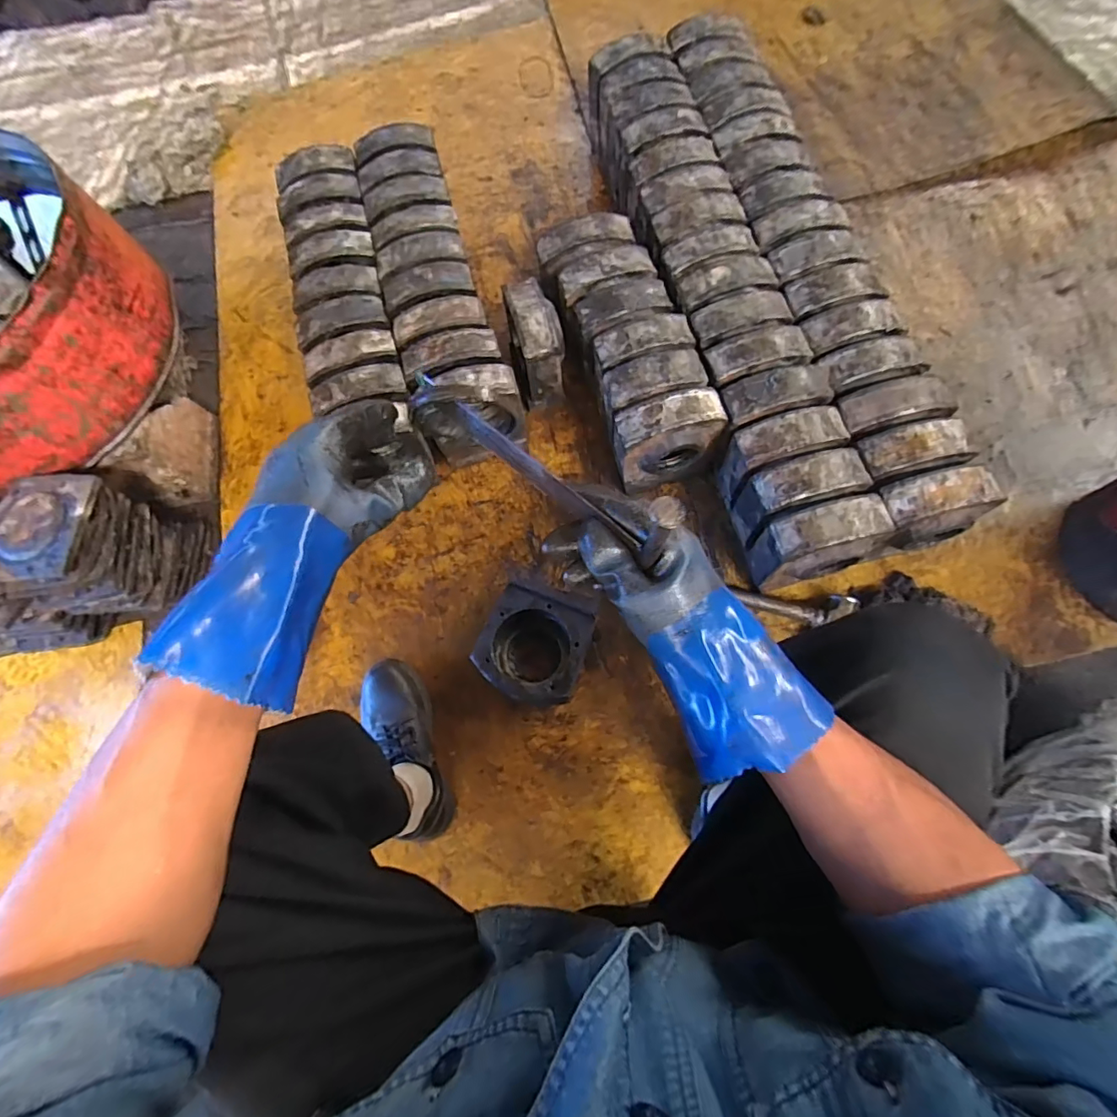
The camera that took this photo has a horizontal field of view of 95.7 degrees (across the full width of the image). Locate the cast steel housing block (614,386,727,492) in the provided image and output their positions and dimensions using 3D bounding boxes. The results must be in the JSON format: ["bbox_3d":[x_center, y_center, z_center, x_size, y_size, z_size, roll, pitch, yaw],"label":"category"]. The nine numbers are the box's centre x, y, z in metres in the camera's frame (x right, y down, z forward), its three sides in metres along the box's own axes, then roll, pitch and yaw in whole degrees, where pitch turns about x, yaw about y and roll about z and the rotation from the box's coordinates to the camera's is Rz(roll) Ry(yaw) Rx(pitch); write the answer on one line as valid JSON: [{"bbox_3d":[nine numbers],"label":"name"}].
[{"bbox_3d":[0.179,-0.191,0.851,0.165,0.181,0.083,-14,72,-2],"label":"cast steel housing block"}]

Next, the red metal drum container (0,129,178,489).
[{"bbox_3d":[-0.937,-0.369,0.780,0.544,0.189,0.535,33,77,14],"label":"red metal drum container"}]

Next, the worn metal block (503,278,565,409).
[{"bbox_3d":[-0.037,-0.392,0.949,0.079,0.197,0.149,-15,72,-3],"label":"worn metal block"}]

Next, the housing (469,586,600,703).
[{"bbox_3d":[-0.036,0.141,0.812,0.164,0.090,0.164,25,75,10],"label":"housing"}]

